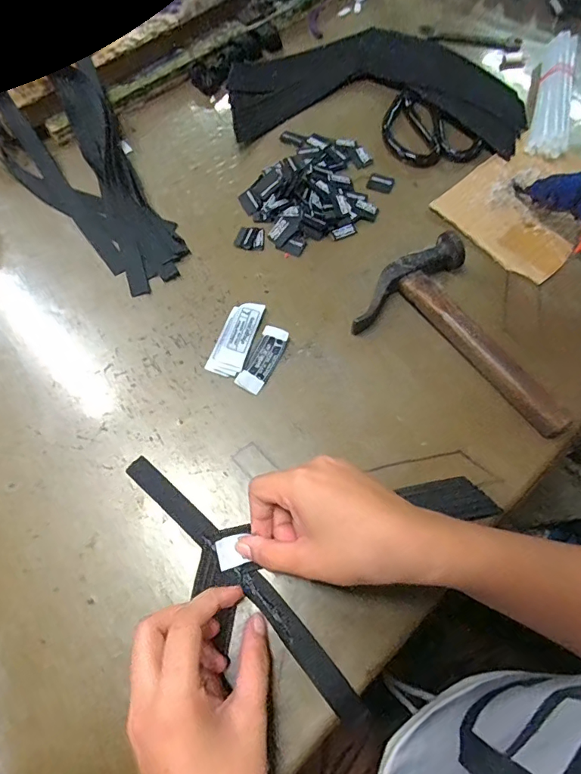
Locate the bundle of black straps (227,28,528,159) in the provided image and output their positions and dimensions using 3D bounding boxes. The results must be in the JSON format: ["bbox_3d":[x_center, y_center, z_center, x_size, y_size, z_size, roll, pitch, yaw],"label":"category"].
[{"bbox_3d":[0.095,-0.331,0.489,0.314,0.025,0.160,5,67,0],"label":"bundle of black straps"}]

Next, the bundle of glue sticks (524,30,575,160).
[{"bbox_3d":[0.288,-0.322,0.487,0.034,0.027,0.193,17,68,5],"label":"bundle of glue sticks"}]

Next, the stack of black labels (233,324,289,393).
[{"bbox_3d":[-0.022,-0.023,0.366,0.023,0.006,0.061,24,68,8],"label":"stack of black labels"}]

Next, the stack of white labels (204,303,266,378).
[{"bbox_3d":[-0.045,-0.041,0.372,0.029,0.008,0.069,19,68,6],"label":"stack of white labels"}]

